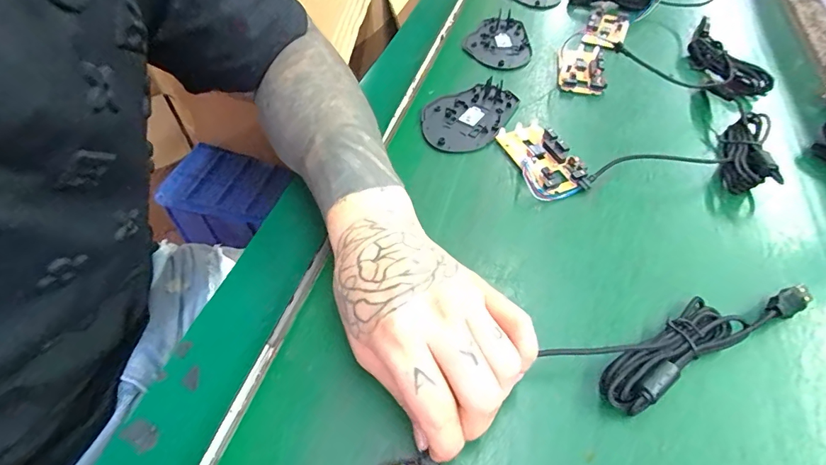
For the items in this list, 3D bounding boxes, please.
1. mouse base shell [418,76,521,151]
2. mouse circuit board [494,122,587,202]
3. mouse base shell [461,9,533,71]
[{"bbox_3d":[0.049,-0.111,0.399,0.073,0.010,0.104,24,55,17],"label":"mouse base shell"},{"bbox_3d":[0.108,-0.064,0.360,0.045,0.017,0.082,-14,53,-12],"label":"mouse circuit board"},{"bbox_3d":[0.096,-0.220,0.492,0.073,0.012,0.117,5,51,2],"label":"mouse base shell"}]

